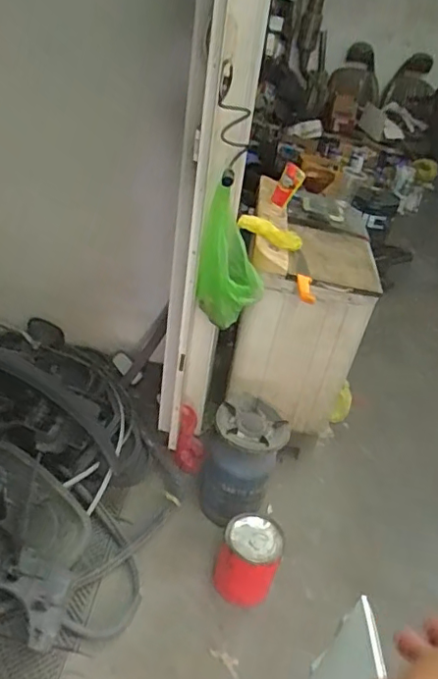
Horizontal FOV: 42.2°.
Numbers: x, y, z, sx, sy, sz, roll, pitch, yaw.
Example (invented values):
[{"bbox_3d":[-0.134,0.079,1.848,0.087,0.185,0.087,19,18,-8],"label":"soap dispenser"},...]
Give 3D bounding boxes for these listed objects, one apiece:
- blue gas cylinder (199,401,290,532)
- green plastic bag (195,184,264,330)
[{"bbox_3d":[0.058,0.385,1.708,0.231,0.331,0.200,19,35,14],"label":"blue gas cylinder"},{"bbox_3d":[0.040,-0.220,1.577,0.182,0.381,0.124,12,34,4],"label":"green plastic bag"}]

